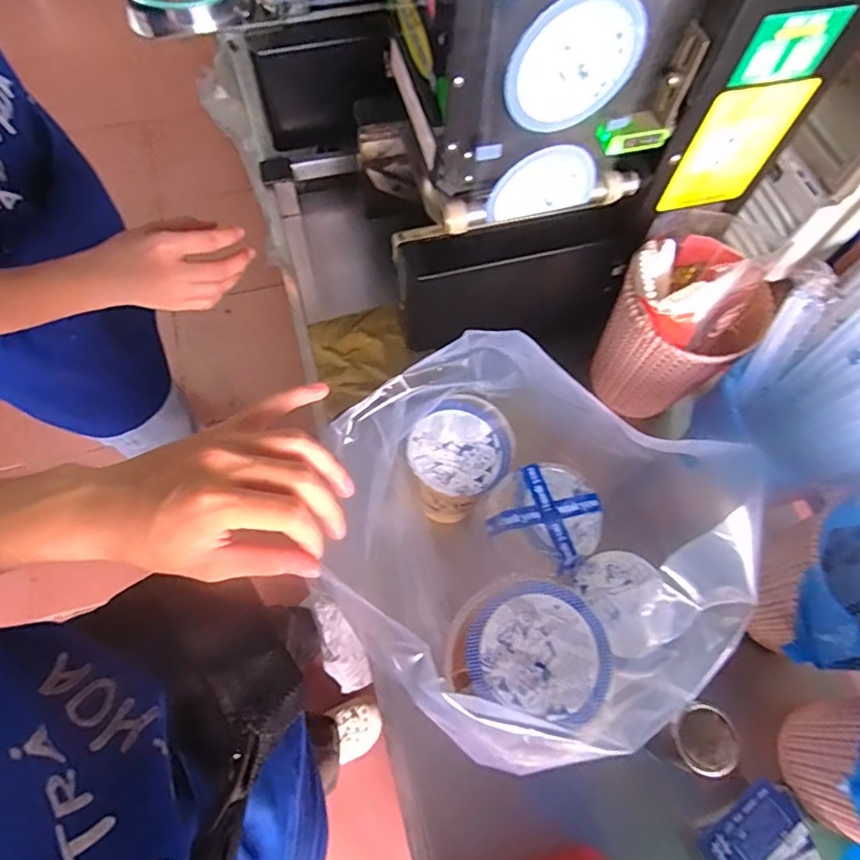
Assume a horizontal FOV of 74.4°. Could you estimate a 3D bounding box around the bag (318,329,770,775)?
[{"bbox_3d":[0.061,0.111,0.466,0.269,0.293,0.234,43,71,14],"label":"bag"}]

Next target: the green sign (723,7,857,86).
[{"bbox_3d":[0.259,-0.275,0.407,0.071,0.047,0.006,-12,68,-8],"label":"green sign"}]

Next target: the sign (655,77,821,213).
[{"bbox_3d":[0.256,-0.237,0.482,0.088,0.115,0.007,-12,68,-8],"label":"sign"}]

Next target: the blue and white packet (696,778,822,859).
[{"bbox_3d":[0.290,0.364,0.500,0.097,0.010,0.064,-27,71,-14],"label":"blue and white packet"}]

